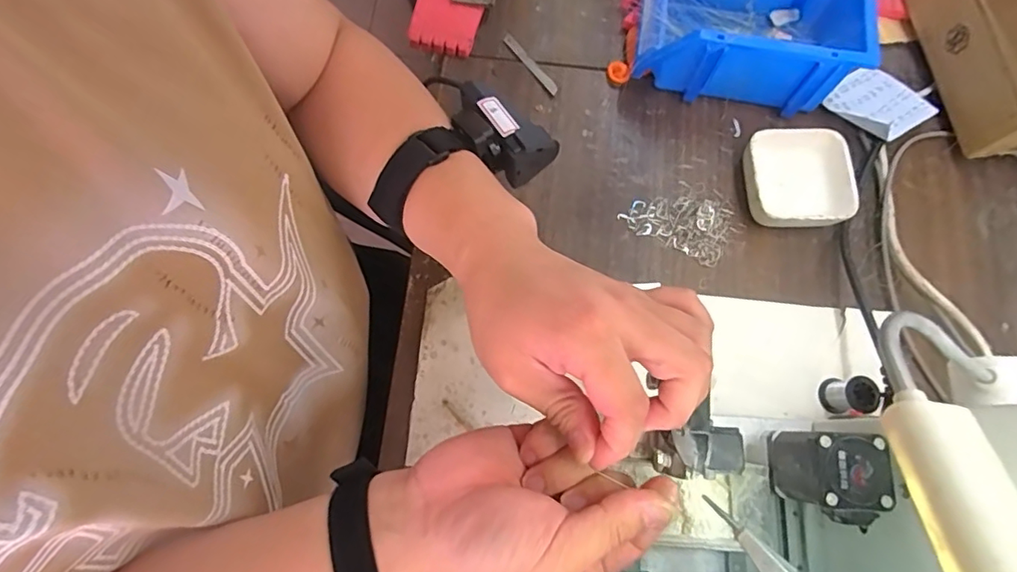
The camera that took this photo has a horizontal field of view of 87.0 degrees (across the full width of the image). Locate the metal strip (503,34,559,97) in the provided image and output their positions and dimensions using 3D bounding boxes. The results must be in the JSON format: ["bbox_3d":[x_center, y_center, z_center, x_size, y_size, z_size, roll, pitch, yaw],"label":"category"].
[{"bbox_3d":[0.021,-0.209,0.506,0.010,0.004,0.081,-37,73,-1],"label":"metal strip"}]

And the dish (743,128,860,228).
[{"bbox_3d":[0.245,-0.089,0.458,0.087,0.031,0.085,-2,73,-2],"label":"dish"}]

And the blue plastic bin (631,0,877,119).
[{"bbox_3d":[0.212,-0.233,0.476,0.183,0.084,0.133,12,73,2],"label":"blue plastic bin"}]

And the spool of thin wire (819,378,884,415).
[{"bbox_3d":[0.257,0.082,0.404,0.025,0.037,0.028,-5,73,-3],"label":"spool of thin wire"}]

